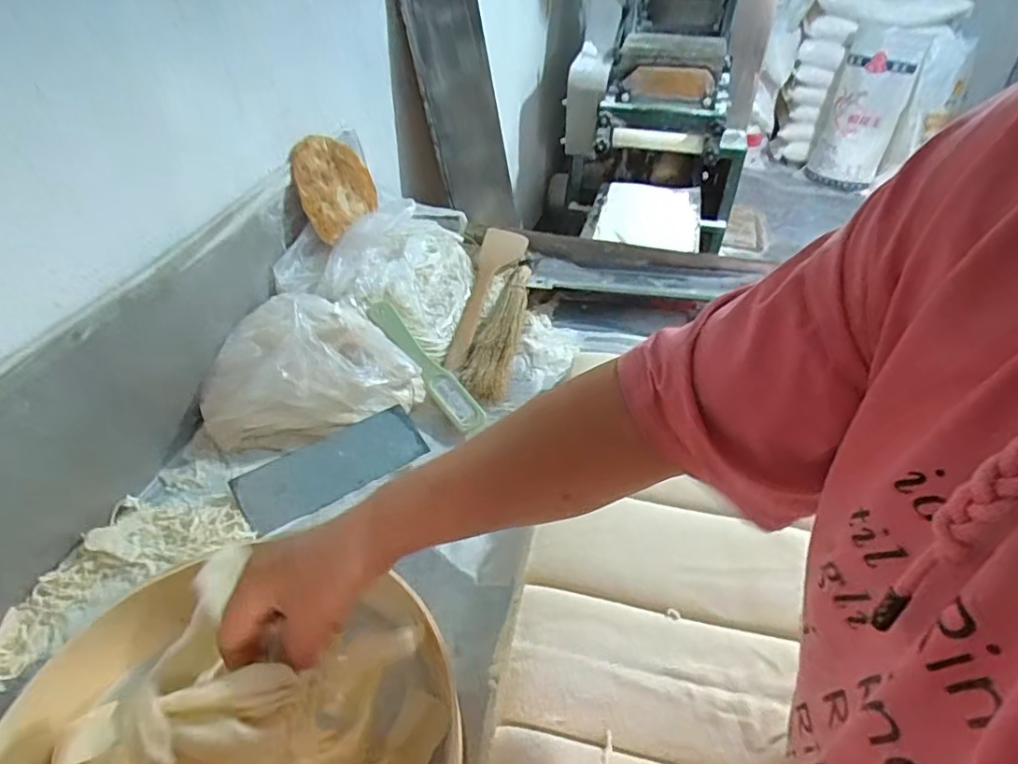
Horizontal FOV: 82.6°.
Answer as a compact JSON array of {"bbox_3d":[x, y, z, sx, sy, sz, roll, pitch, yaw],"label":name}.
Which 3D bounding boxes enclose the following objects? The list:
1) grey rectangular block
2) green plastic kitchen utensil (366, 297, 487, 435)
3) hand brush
[{"bbox_3d":[-0.190,0.089,0.628,0.195,0.010,0.073,-25,64,-26],"label":"grey rectangular block"},{"bbox_3d":[-0.106,-0.024,0.721,0.041,0.024,0.227,-28,61,-27],"label":"green plastic kitchen utensil"},{"bbox_3d":[-0.020,-0.106,0.828,0.089,0.053,0.359,7,41,7],"label":"hand brush"}]

